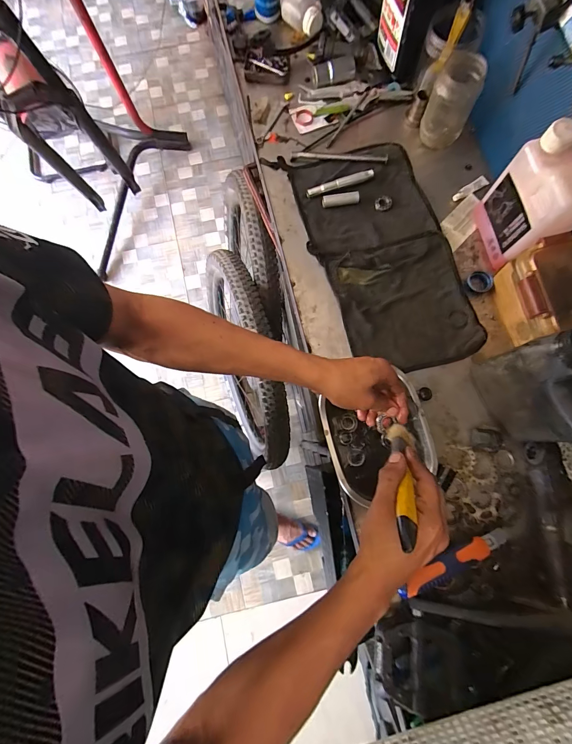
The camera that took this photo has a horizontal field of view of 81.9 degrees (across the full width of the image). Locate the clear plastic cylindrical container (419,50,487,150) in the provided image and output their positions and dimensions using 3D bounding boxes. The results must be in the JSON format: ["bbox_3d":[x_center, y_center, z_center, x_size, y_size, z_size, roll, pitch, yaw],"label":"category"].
[{"bbox_3d":[0.286,-0.468,0.574,0.072,0.126,0.071,0,78,1],"label":"clear plastic cylindrical container"}]

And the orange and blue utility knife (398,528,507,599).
[{"bbox_3d":[0.237,0.269,0.468,0.170,0.030,0.029,-27,79,-5],"label":"orange and blue utility knife"}]

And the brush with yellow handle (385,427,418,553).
[{"bbox_3d":[0.132,0.120,0.369,0.027,0.017,0.163,18,34,3],"label":"brush with yellow handle"}]

